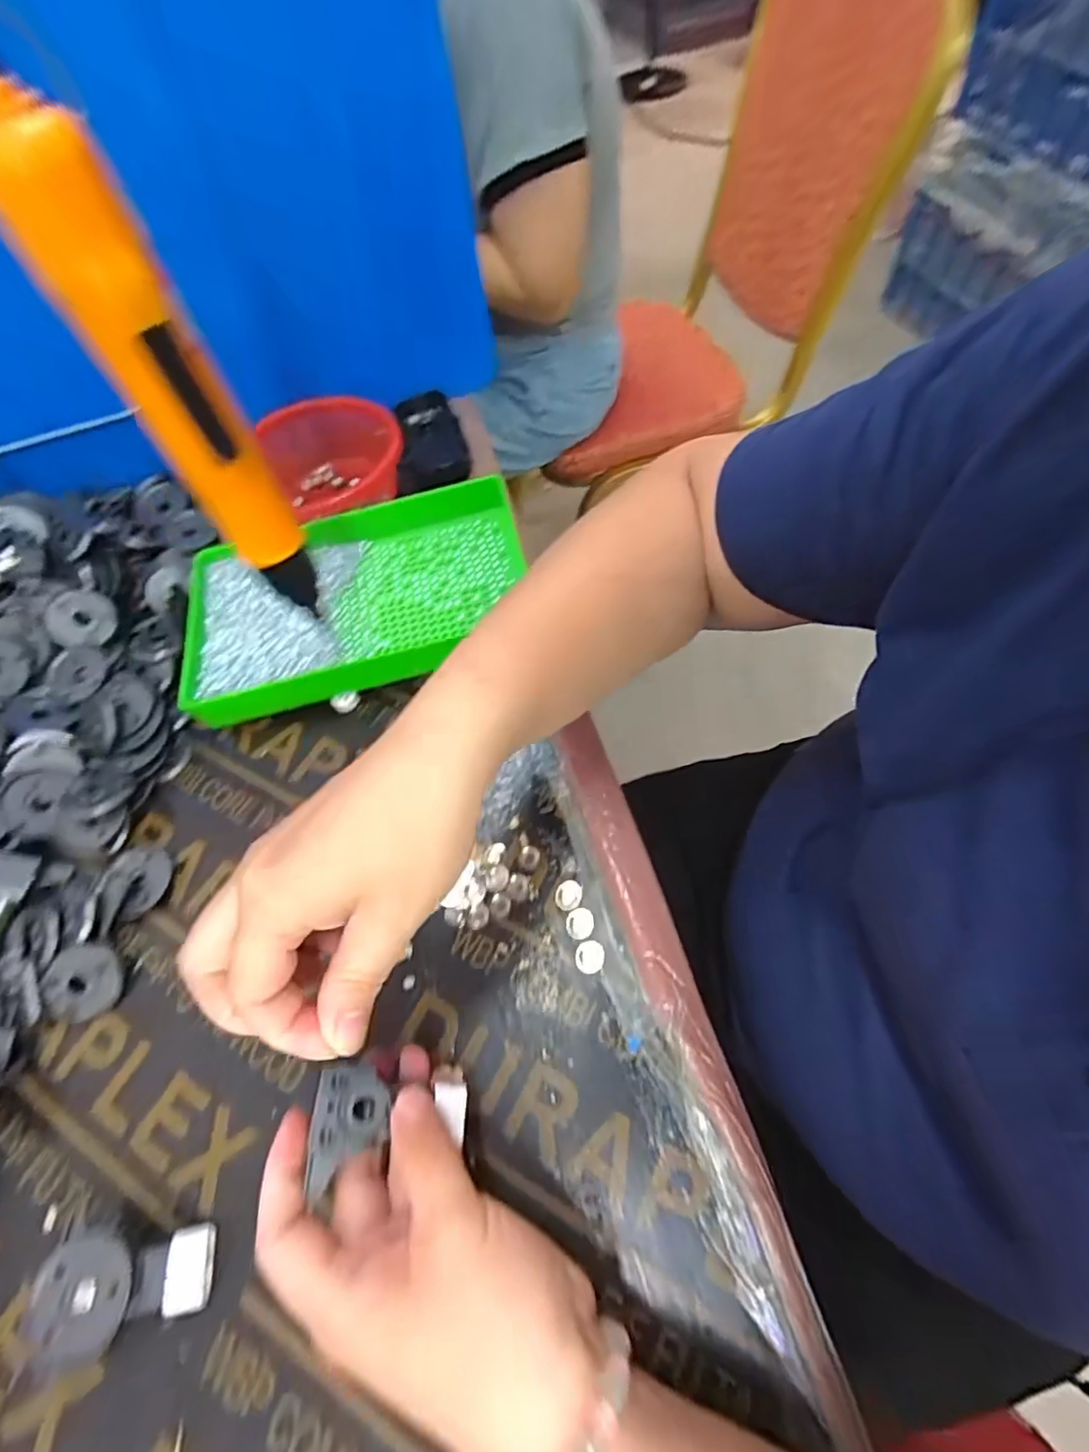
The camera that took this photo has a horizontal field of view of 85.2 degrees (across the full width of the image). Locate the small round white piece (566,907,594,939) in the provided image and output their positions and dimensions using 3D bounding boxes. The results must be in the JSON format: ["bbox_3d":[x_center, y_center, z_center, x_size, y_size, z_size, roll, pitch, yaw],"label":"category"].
[{"bbox_3d":[0.020,0.113,0.337,0.015,0.010,0.016,-2,60,4],"label":"small round white piece"}]

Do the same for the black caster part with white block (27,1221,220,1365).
[{"bbox_3d":[-0.189,0.252,0.266,0.068,0.018,0.043,-5,61,-2],"label":"black caster part with white block"}]

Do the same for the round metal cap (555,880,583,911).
[{"bbox_3d":[0.014,0.099,0.346,0.015,0.009,0.017,17,64,15],"label":"round metal cap"}]

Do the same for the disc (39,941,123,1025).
[{"bbox_3d":[-0.266,0.148,0.341,0.042,0.008,0.040,1,77,-5],"label":"disc"}]

